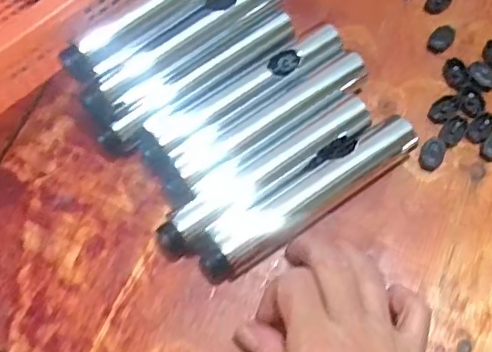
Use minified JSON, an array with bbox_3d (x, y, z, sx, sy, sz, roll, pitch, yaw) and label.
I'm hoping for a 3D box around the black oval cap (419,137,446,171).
[{"bbox_3d":[0.119,-0.014,0.370,0.014,0.008,0.020,27,72,9],"label":"black oval cap"}]

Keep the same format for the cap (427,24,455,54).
[{"bbox_3d":[0.138,-0.097,0.408,0.015,0.004,0.024,32,73,11],"label":"cap"}]

